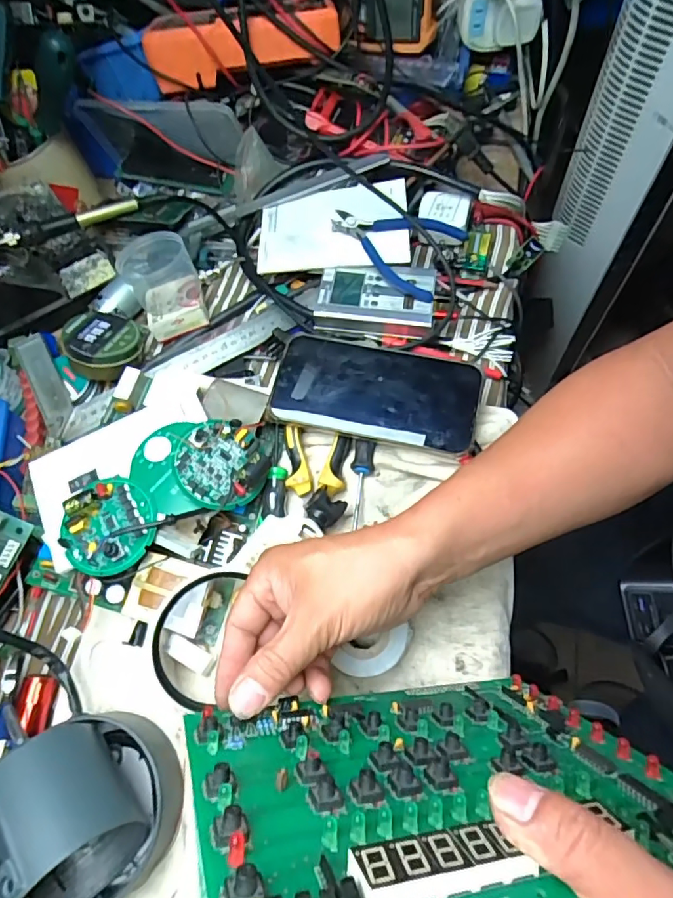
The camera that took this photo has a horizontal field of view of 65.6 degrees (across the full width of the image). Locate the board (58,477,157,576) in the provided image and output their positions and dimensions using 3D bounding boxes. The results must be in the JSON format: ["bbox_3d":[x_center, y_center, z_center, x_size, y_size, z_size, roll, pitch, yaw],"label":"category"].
[{"bbox_3d":[-0.166,0.055,0.381,0.066,0.022,0.068,-2,66,5],"label":"board"}]

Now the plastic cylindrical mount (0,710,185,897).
[{"bbox_3d":[-0.151,0.215,0.310,0.081,0.108,0.106,-22,66,-3],"label":"plastic cylindrical mount"}]

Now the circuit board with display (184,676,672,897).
[{"bbox_3d":[0.043,0.145,0.242,0.210,0.154,0.010,3,88,-19],"label":"circuit board with display"}]

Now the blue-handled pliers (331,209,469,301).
[{"bbox_3d":[0.051,-0.191,0.481,0.117,0.023,0.084,29,69,10],"label":"blue-handled pliers"}]

